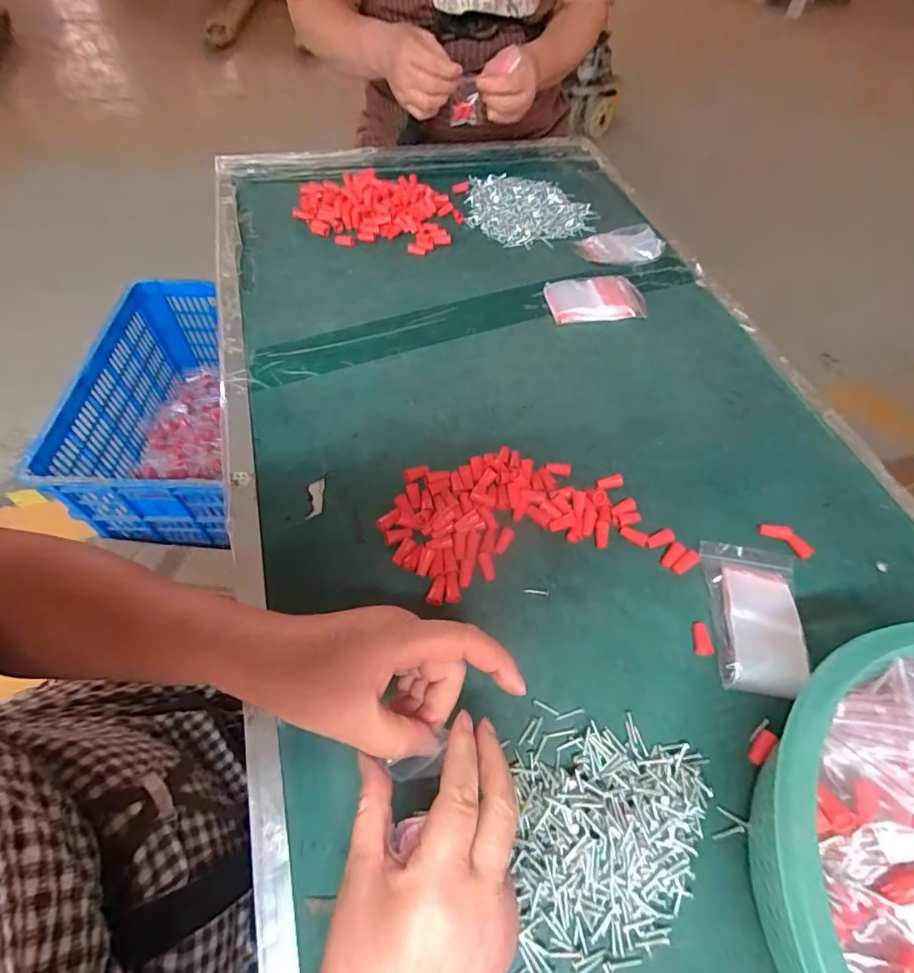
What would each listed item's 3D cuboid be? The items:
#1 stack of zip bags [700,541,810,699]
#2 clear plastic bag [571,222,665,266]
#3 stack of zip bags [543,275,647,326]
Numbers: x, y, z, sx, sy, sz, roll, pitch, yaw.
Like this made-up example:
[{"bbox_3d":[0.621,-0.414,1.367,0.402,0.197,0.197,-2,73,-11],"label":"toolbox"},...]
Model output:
[{"bbox_3d":[0.229,0.098,0.376,0.069,0.020,0.113,9,56,2],"label":"stack of zip bags"},{"bbox_3d":[0.212,-0.322,0.656,0.121,0.016,0.066,-19,59,-16],"label":"clear plastic bag"},{"bbox_3d":[0.171,-0.230,0.593,0.126,0.022,0.079,-8,57,-10],"label":"stack of zip bags"}]

